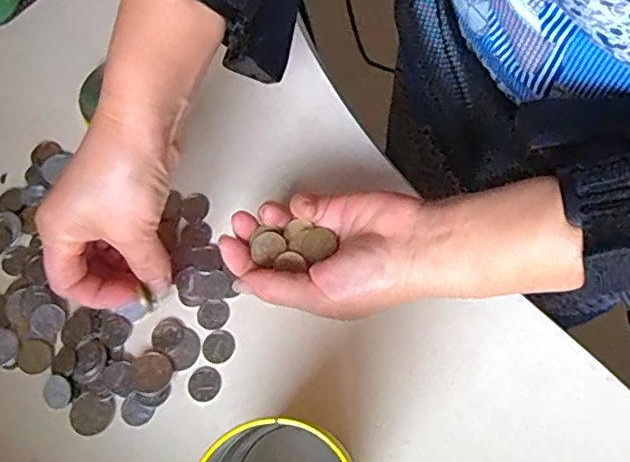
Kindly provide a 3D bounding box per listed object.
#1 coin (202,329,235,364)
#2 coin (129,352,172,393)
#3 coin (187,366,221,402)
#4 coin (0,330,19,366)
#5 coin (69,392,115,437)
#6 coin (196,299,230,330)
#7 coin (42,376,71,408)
[{"bbox_3d":[-0.057,0.069,0.344,0.018,0.004,0.019,-1,69,2],"label":"coin"},{"bbox_3d":[-0.096,0.082,0.337,0.024,0.004,0.023,-1,69,2],"label":"coin"},{"bbox_3d":[-0.064,0.089,0.337,0.018,0.004,0.019,-1,69,2],"label":"coin"},{"bbox_3d":[-0.188,0.070,0.347,0.023,0.004,0.020,-13,81,7],"label":"coin"},{"bbox_3d":[-0.128,0.105,0.331,0.024,0.004,0.022,14,70,7],"label":"coin"},{"bbox_3d":[-0.062,0.050,0.349,0.018,0.004,0.019,-1,69,2],"label":"coin"},{"bbox_3d":[-0.150,0.094,0.336,0.018,0.004,0.019,-1,83,11],"label":"coin"}]

